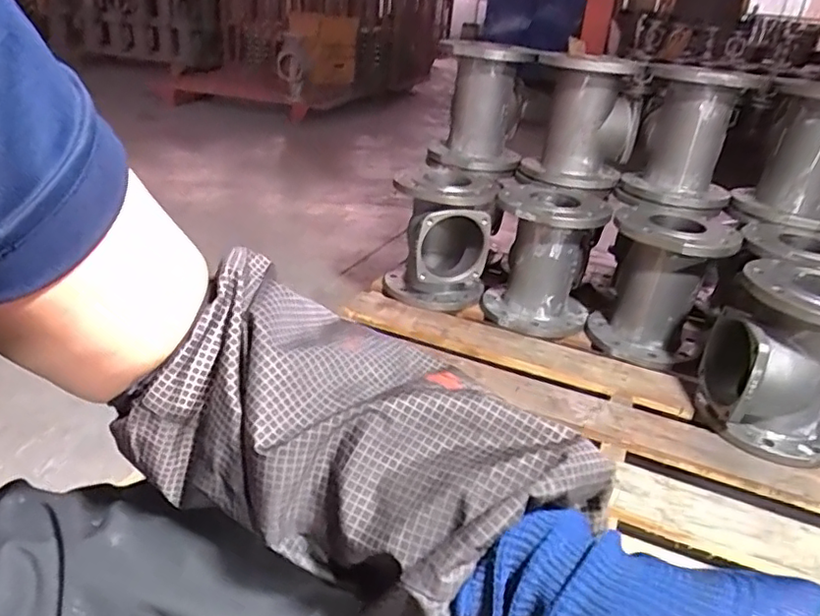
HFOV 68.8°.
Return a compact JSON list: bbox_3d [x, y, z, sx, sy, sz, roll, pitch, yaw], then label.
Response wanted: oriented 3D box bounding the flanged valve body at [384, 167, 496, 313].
[{"bbox_3d":[0.065,-0.144,1.239,0.196,0.242,0.208,9,27,7],"label":"flanged valve body"}]

